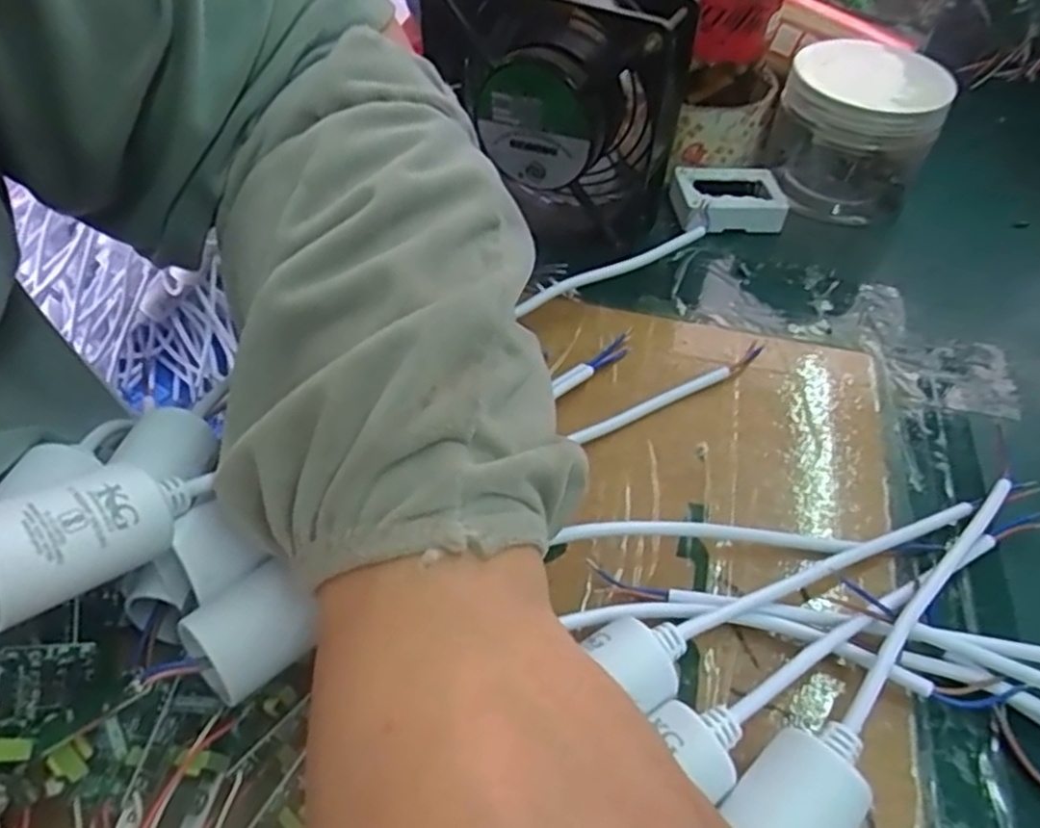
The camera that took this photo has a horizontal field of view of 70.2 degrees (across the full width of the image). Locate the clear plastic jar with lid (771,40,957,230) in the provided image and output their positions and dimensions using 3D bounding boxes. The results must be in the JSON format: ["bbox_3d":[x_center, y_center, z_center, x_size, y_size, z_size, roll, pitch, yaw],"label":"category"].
[{"bbox_3d":[0.188,-0.162,0.417,0.081,0.074,0.086,21,51,14],"label":"clear plastic jar with lid"}]

